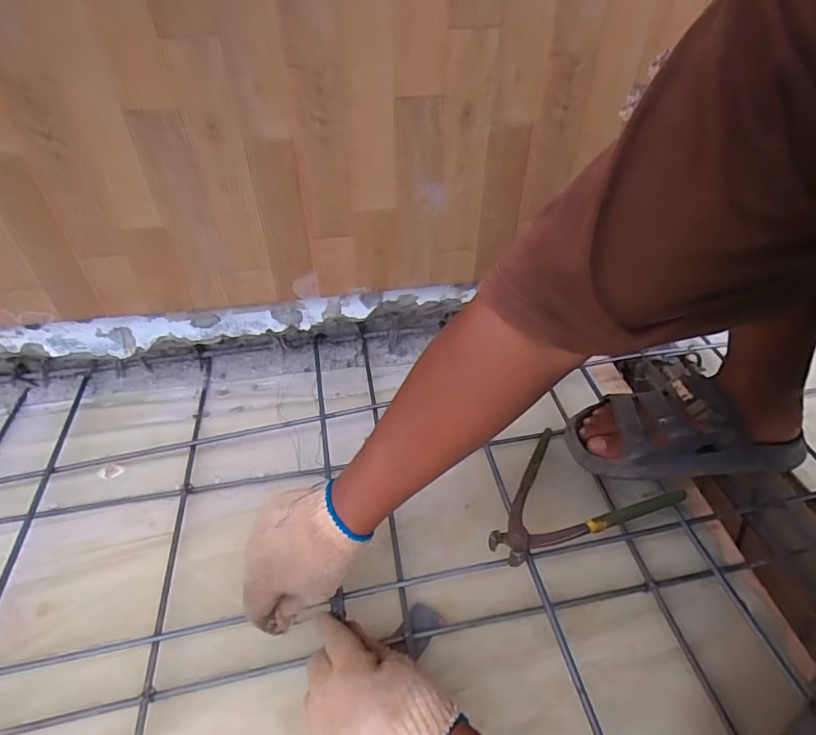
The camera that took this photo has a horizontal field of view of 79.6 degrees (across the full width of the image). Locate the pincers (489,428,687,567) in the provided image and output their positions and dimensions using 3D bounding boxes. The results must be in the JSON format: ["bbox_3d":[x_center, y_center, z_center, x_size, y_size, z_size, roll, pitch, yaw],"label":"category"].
[{"bbox_3d":[0.174,0.153,0.525,0.159,0.035,0.185,33,53,31],"label":"pincers"}]

